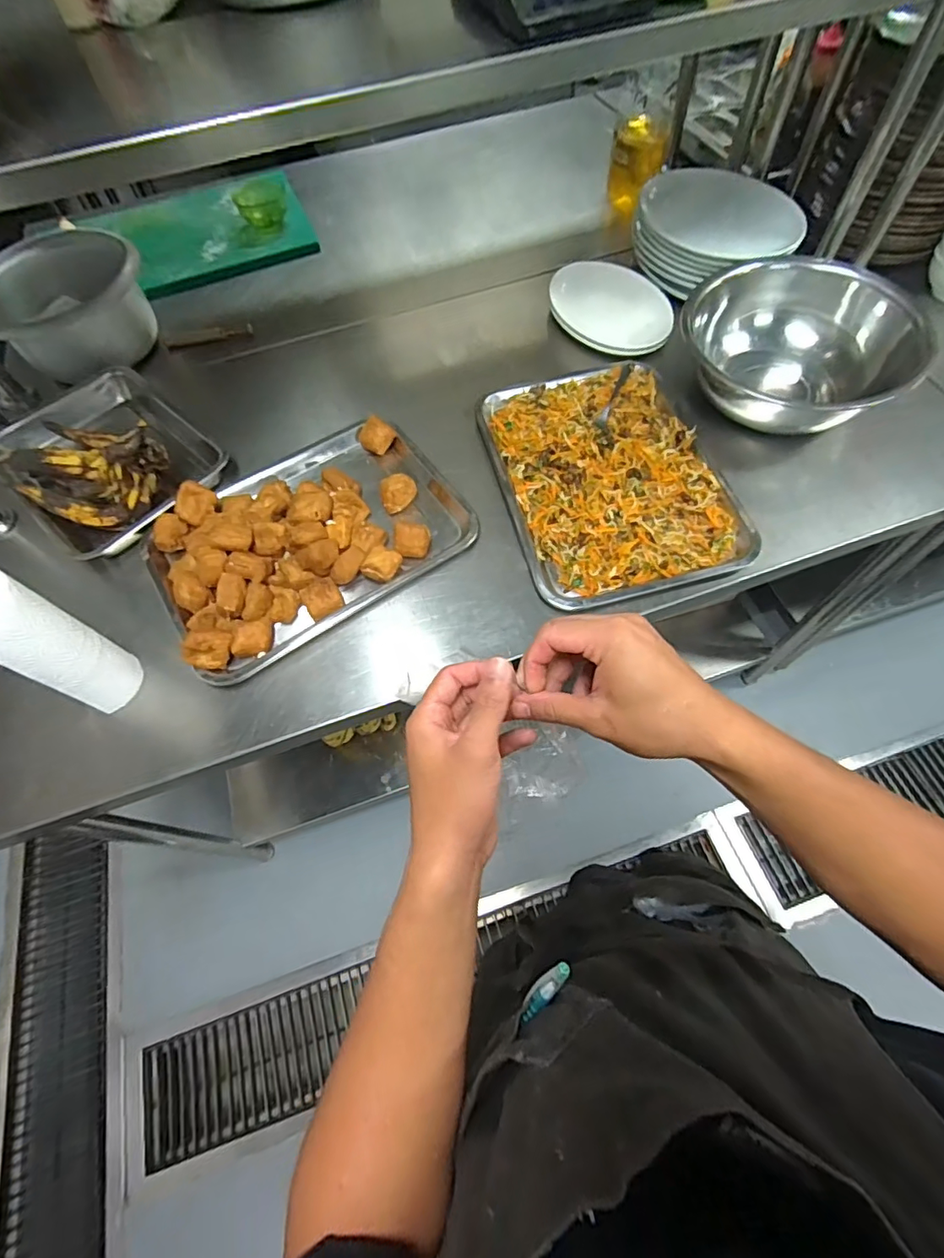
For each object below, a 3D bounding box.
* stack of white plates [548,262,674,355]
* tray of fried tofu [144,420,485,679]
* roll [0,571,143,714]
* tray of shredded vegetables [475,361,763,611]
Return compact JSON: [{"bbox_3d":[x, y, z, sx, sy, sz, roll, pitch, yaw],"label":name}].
[{"bbox_3d":[0.242,-0.574,0.933,0.174,0.024,0.254,-20,63,-7],"label":"stack of white plates"},{"bbox_3d":[-0.236,-0.148,0.738,0.418,0.080,0.311,-32,65,-13],"label":"tray of fried tofu"},{"bbox_3d":[-0.462,0.019,0.580,0.070,0.205,0.075,25,67,16],"label":"roll"},{"bbox_3d":[0.195,-0.236,0.773,0.304,0.030,0.423,-13,62,-4],"label":"tray of shredded vegetables"}]

